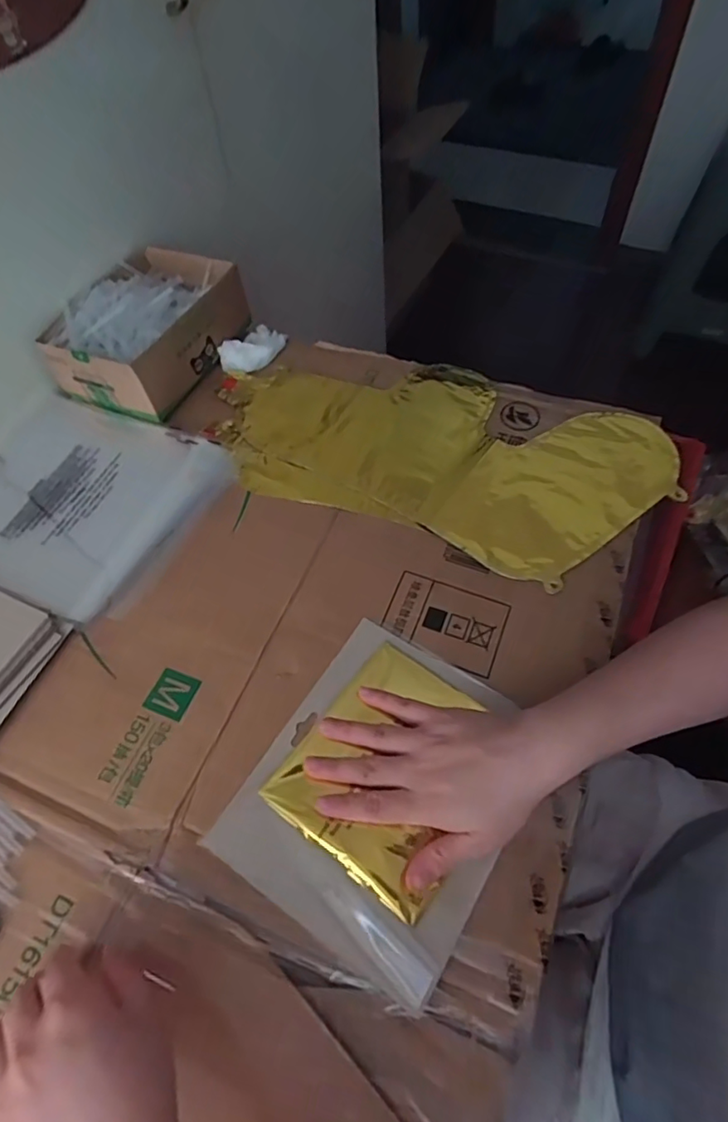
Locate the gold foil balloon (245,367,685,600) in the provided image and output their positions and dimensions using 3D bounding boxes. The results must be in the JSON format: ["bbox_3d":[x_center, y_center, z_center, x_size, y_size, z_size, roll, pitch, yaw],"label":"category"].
[{"bbox_3d":[0.075,-0.107,0.544,0.388,0.012,0.205,19,61,14],"label":"gold foil balloon"}]

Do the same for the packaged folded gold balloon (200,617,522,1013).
[{"bbox_3d":[0.015,0.149,0.397,0.162,0.016,0.195,28,63,18],"label":"packaged folded gold balloon"}]

